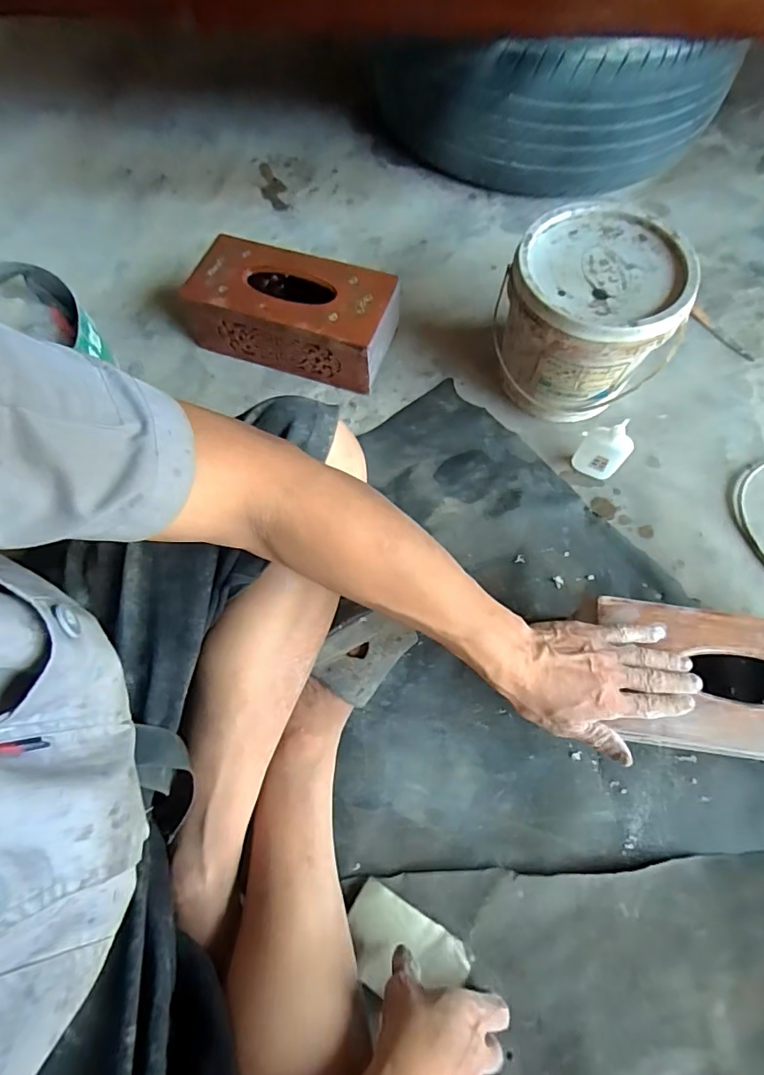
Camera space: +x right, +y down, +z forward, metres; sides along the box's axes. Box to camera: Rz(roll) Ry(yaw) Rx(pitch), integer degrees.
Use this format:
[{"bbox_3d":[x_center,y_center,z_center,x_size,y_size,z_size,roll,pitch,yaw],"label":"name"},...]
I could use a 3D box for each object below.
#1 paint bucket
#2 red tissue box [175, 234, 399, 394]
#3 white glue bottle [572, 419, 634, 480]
[{"bbox_3d":[0.240,-0.257,0.607,0.187,0.180,0.174,0,69,0],"label":"paint bucket"},{"bbox_3d":[-0.124,-0.306,0.676,0.281,0.100,0.125,19,70,7],"label":"red tissue box"},{"bbox_3d":[0.269,-0.109,0.598,0.053,0.084,0.040,34,73,12],"label":"white glue bottle"}]

